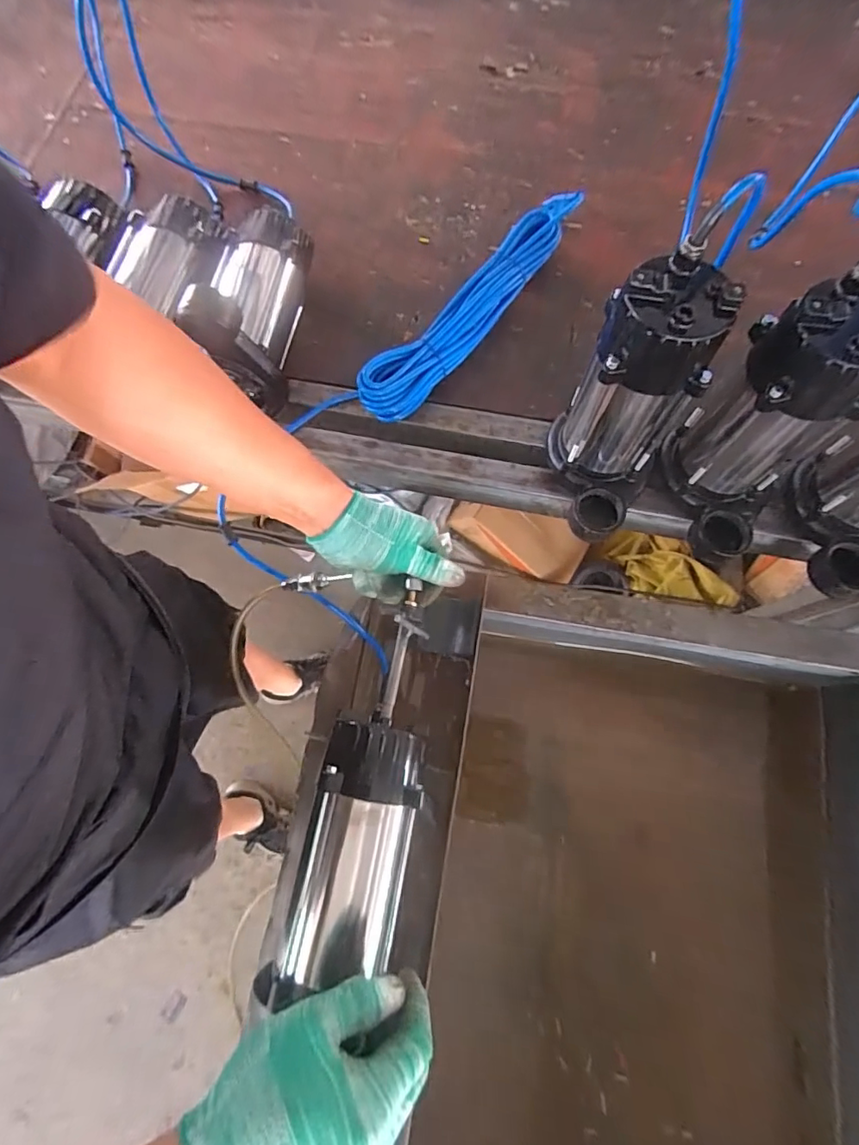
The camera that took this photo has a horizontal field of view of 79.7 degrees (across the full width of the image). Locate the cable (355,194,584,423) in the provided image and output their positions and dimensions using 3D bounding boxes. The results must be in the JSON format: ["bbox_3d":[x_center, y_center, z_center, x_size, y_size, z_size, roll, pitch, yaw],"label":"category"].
[{"bbox_3d":[0.058,-0.337,0.648,0.062,0.056,0.400,37,77,12],"label":"cable"}]

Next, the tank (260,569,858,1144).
[{"bbox_3d":[0.160,0.409,0.544,0.610,0.213,0.733,9,73,4],"label":"tank"}]

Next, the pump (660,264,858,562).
[{"bbox_3d":[0.303,-0.121,0.480,0.121,0.235,0.134,-43,76,-11],"label":"pump"}]

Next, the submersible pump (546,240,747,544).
[{"bbox_3d":[0.181,-0.143,0.489,0.113,0.236,0.150,24,74,8],"label":"submersible pump"}]

